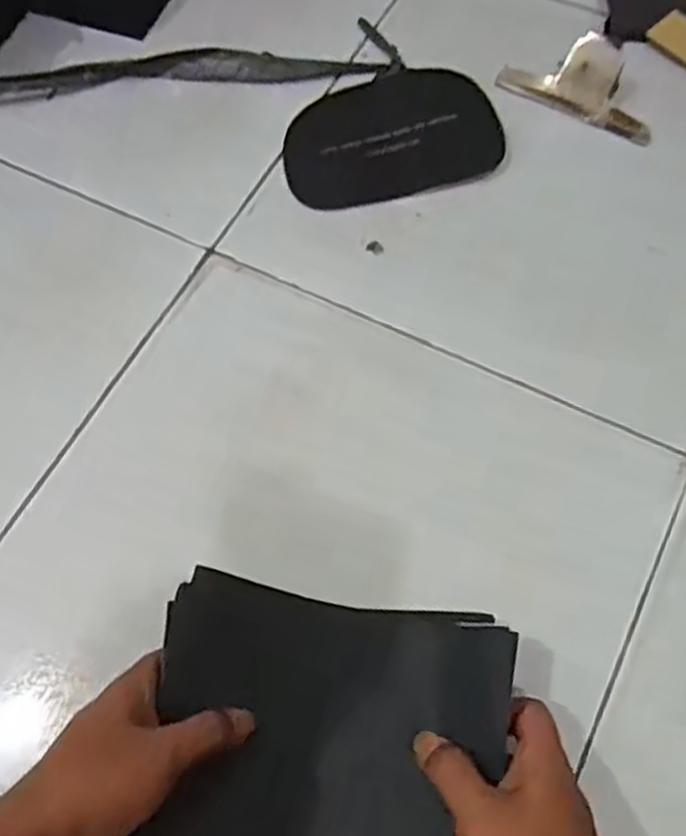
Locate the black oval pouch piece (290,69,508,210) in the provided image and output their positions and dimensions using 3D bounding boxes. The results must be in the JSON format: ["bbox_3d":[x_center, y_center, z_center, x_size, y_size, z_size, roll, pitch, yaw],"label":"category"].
[{"bbox_3d":[0.038,-0.245,0.663,0.180,0.009,0.130,-16,65,-5],"label":"black oval pouch piece"}]

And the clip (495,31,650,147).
[{"bbox_3d":[0.208,-0.290,0.660,0.144,0.034,0.068,25,69,14],"label":"clip"}]

